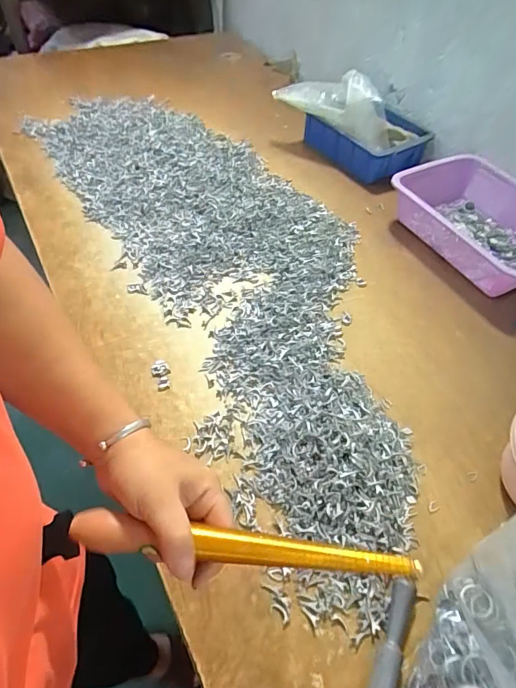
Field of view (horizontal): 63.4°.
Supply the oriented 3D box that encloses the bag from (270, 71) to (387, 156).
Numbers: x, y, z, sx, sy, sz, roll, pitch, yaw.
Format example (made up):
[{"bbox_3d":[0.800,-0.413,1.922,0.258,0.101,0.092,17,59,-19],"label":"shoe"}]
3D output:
[{"bbox_3d":[0.161,-0.490,0.869,0.263,0.118,0.062,30,56,19],"label":"bag"}]

